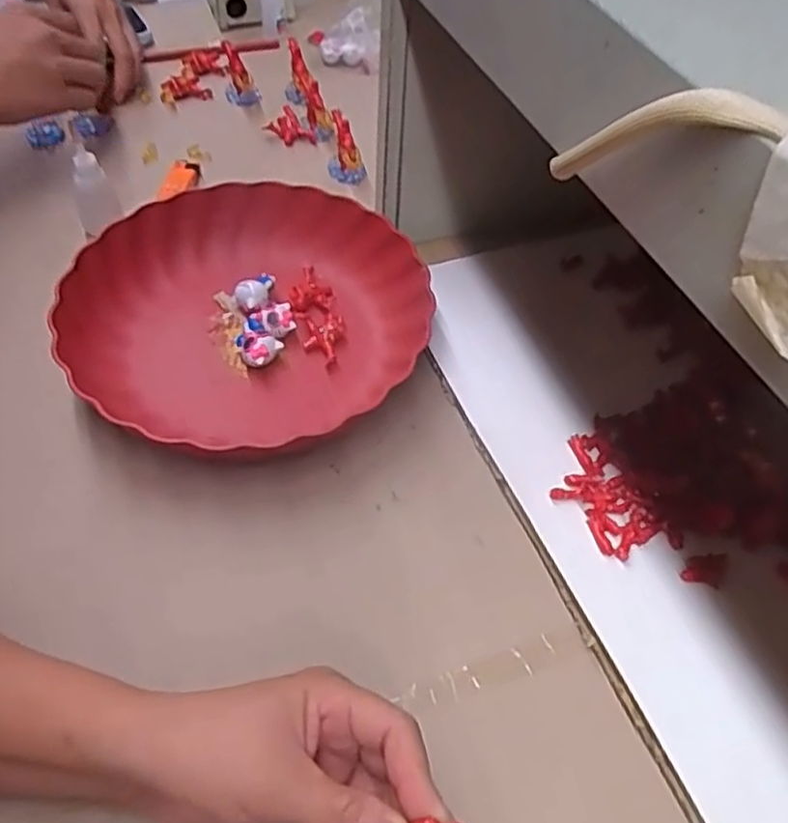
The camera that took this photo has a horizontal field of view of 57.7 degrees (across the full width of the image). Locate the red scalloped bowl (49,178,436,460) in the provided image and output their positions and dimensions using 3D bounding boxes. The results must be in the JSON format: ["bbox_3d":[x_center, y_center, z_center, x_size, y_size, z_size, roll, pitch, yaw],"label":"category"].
[{"bbox_3d":[-0.103,-0.072,0.507,0.245,0.052,0.236,2,51,-2],"label":"red scalloped bowl"}]

